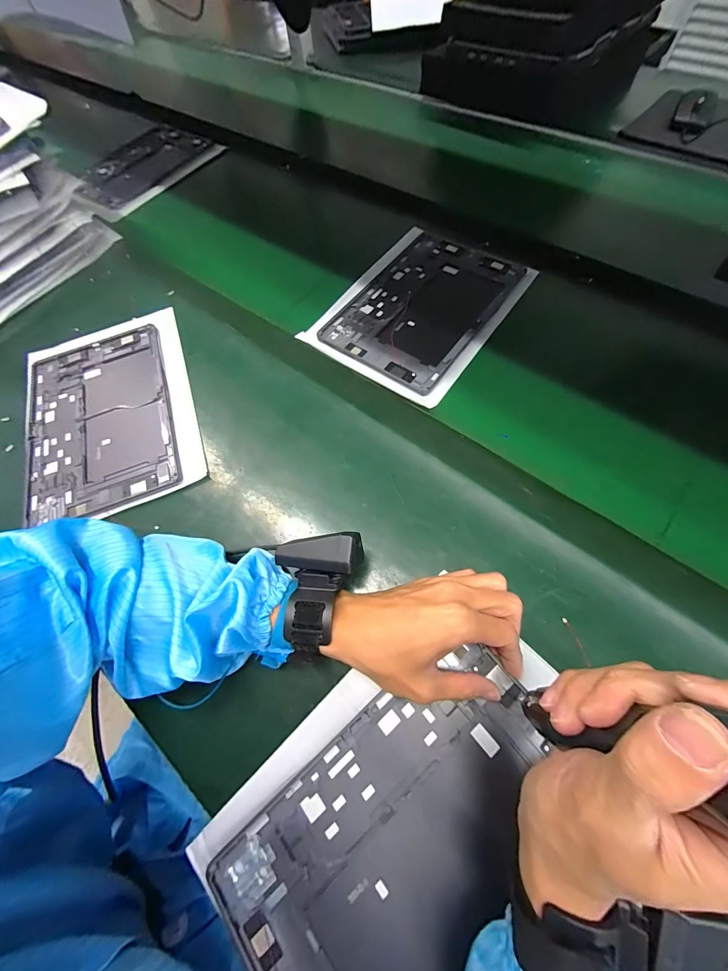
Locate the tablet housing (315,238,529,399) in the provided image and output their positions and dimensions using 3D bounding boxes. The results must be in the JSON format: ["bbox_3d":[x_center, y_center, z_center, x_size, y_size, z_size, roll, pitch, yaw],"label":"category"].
[{"bbox_3d":[0.078,-0.237,0.456,0.176,0.011,0.247,33,70,16],"label":"tablet housing"}]

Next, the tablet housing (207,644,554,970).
[{"bbox_3d":[0.036,0.250,0.242,0.244,0.012,0.163,-38,70,-13],"label":"tablet housing"}]

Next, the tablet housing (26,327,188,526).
[{"bbox_3d":[-0.315,-0.080,0.415,0.167,0.013,0.252,-20,65,-7],"label":"tablet housing"}]

